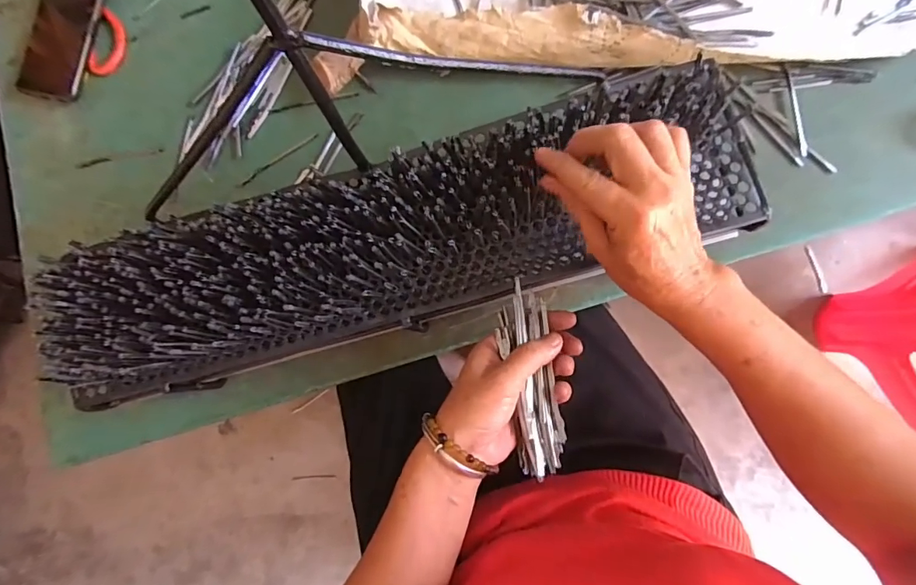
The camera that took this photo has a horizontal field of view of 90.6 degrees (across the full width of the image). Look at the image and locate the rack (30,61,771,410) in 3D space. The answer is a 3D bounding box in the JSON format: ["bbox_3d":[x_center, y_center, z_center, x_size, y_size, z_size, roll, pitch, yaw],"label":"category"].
[{"bbox_3d":[-0.057,-0.040,0.367,0.576,0.062,0.127,-17,81,2],"label":"rack"}]

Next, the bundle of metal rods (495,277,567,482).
[{"bbox_3d":[0.055,0.063,0.344,0.037,0.020,0.141,-7,74,5],"label":"bundle of metal rods"}]

